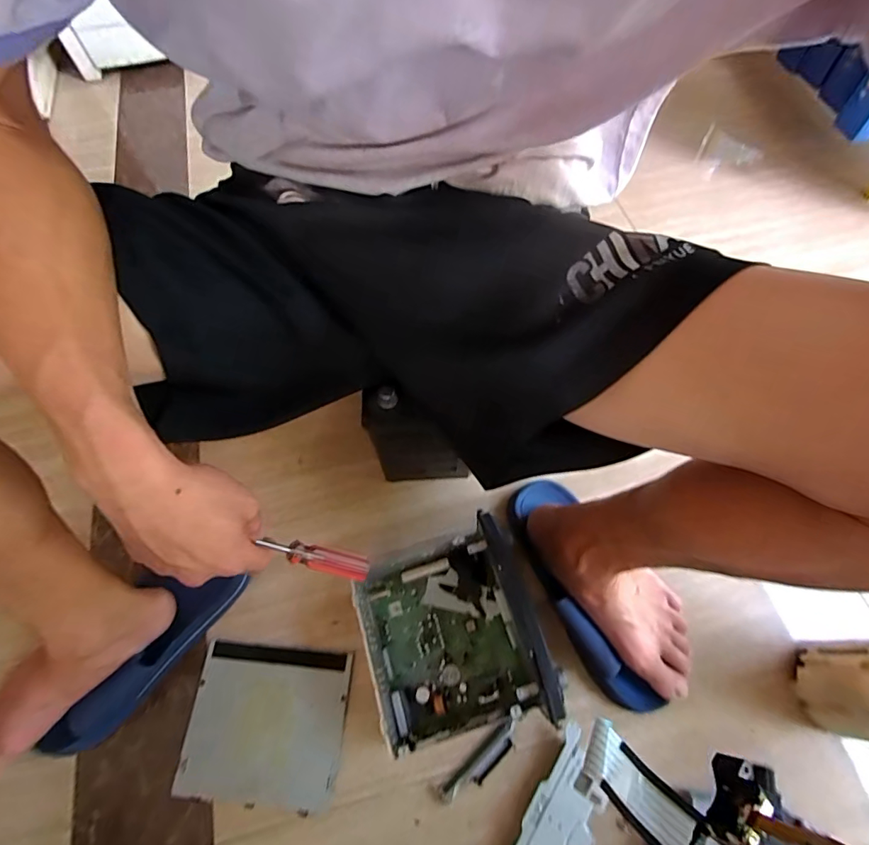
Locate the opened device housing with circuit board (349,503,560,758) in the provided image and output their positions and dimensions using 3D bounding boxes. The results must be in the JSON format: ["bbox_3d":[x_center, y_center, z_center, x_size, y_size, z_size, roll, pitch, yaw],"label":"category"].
[{"bbox_3d":[0.023,0.228,0.534,0.181,0.114,0.190,-9,64,-4],"label":"opened device housing with circuit board"}]

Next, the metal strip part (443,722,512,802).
[{"bbox_3d":[0.049,0.371,0.515,0.095,0.017,0.020,-39,69,-17],"label":"metal strip part"}]

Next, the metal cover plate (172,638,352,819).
[{"bbox_3d":[-0.192,0.341,0.539,0.174,0.010,0.151,5,64,3],"label":"metal cover plate"}]

